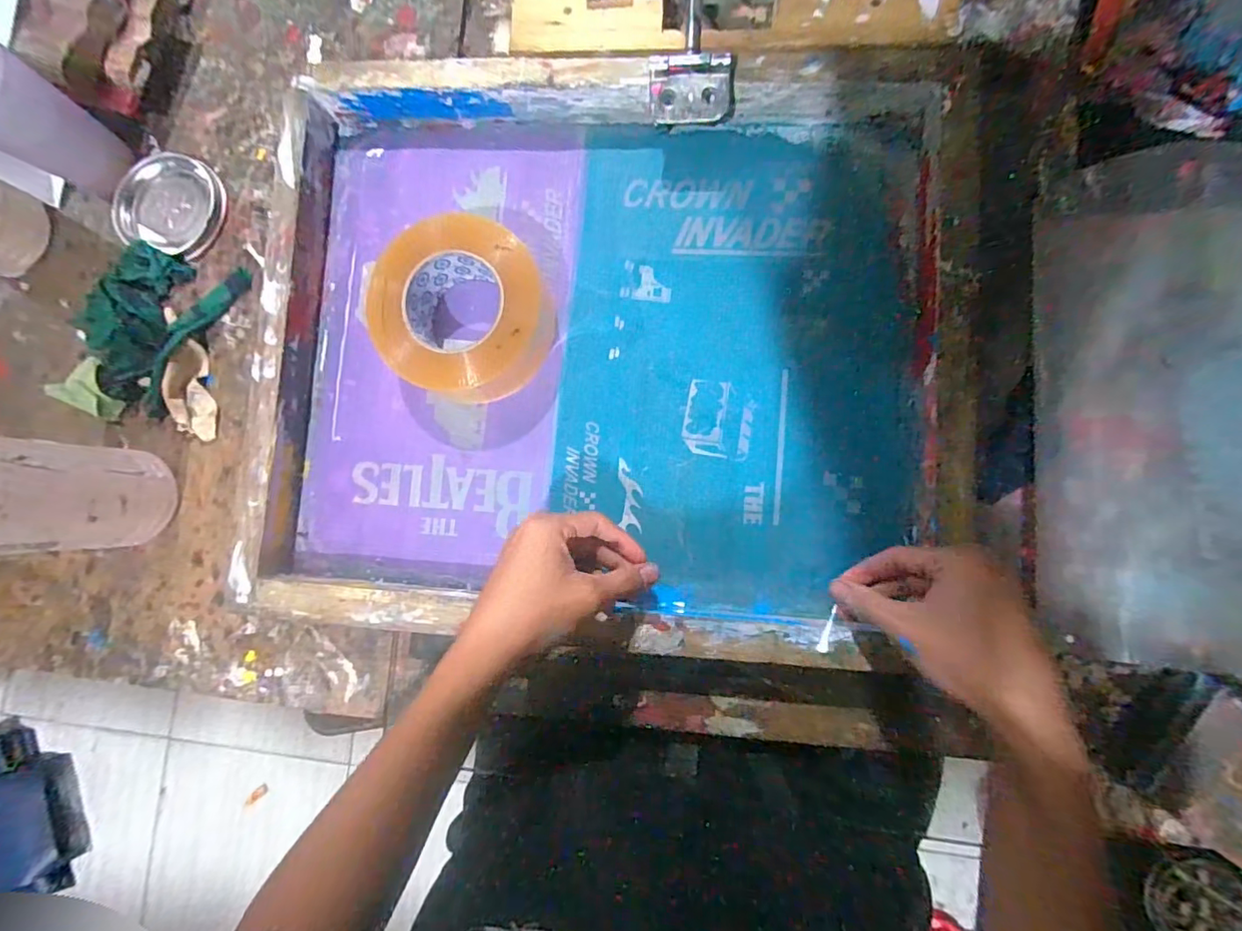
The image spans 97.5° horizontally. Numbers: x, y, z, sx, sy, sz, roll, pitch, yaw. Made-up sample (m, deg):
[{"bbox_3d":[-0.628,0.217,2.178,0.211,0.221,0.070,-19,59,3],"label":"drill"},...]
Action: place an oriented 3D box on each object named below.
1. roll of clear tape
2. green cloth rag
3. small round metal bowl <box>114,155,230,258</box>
[{"bbox_3d":[-0.124,-0.125,0.438,0.130,0.057,0.135,0,86,6],"label":"roll of clear tape"},{"bbox_3d":[-0.420,-0.130,0.481,0.118,0.020,0.145,28,90,7],"label":"green cloth rag"},{"bbox_3d":[-0.409,-0.237,0.494,0.095,0.014,0.089,0,86,6],"label":"small round metal bowl"}]

